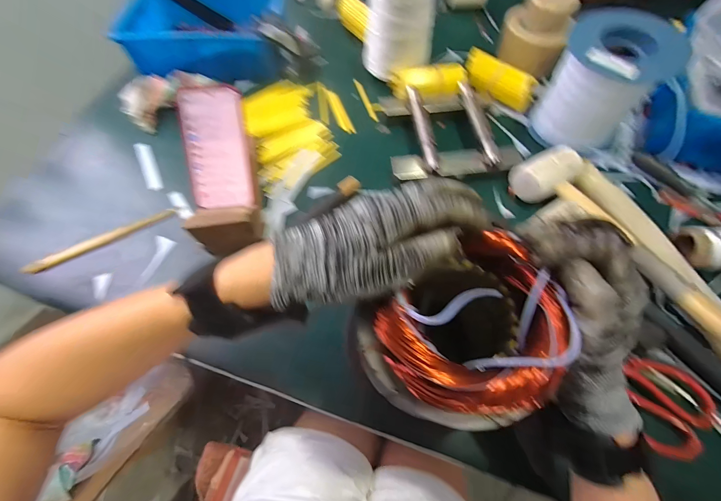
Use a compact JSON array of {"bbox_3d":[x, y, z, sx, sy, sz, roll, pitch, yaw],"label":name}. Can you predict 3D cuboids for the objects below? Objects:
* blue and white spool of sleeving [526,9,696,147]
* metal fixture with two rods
[{"bbox_3d":[0.370,-0.251,0.473,0.124,0.156,0.131,0,63,1],"label":"blue and white spool of sleeving"},{"bbox_3d":[0.142,-0.199,0.506,0.191,0.039,0.192,-9,64,-3],"label":"metal fixture with two rods"}]

